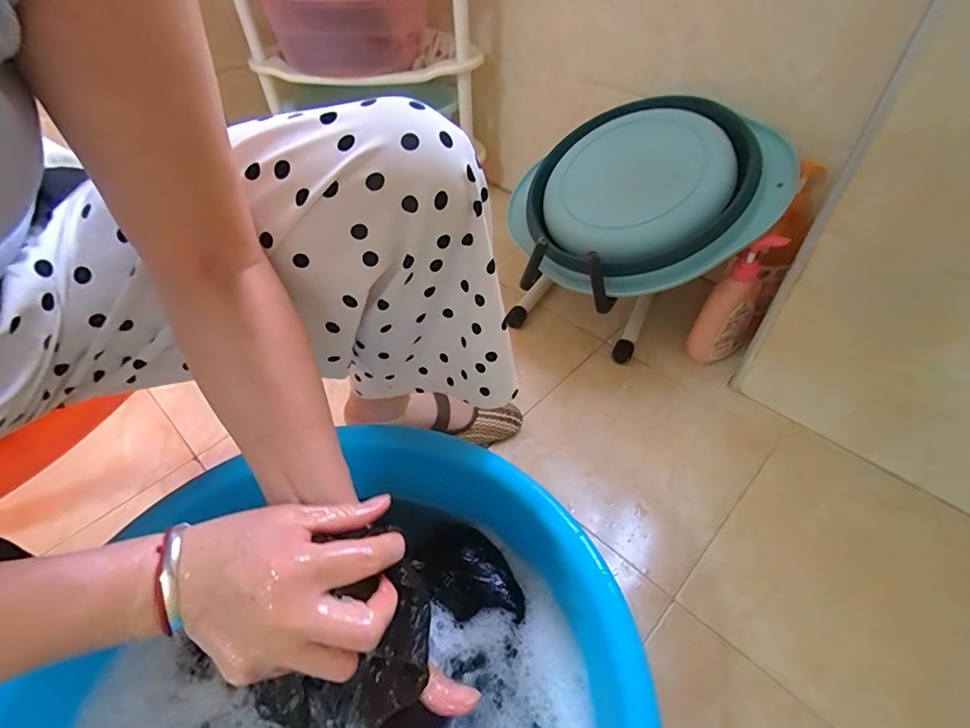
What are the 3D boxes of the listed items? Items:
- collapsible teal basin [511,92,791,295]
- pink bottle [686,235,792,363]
[{"bbox_3d":[0.227,-0.266,0.750,0.363,0.060,0.363,-8,67,20],"label":"collapsible teal basin"},{"bbox_3d":[0.378,-0.095,0.746,0.081,0.222,0.077,23,52,22],"label":"pink bottle"}]

